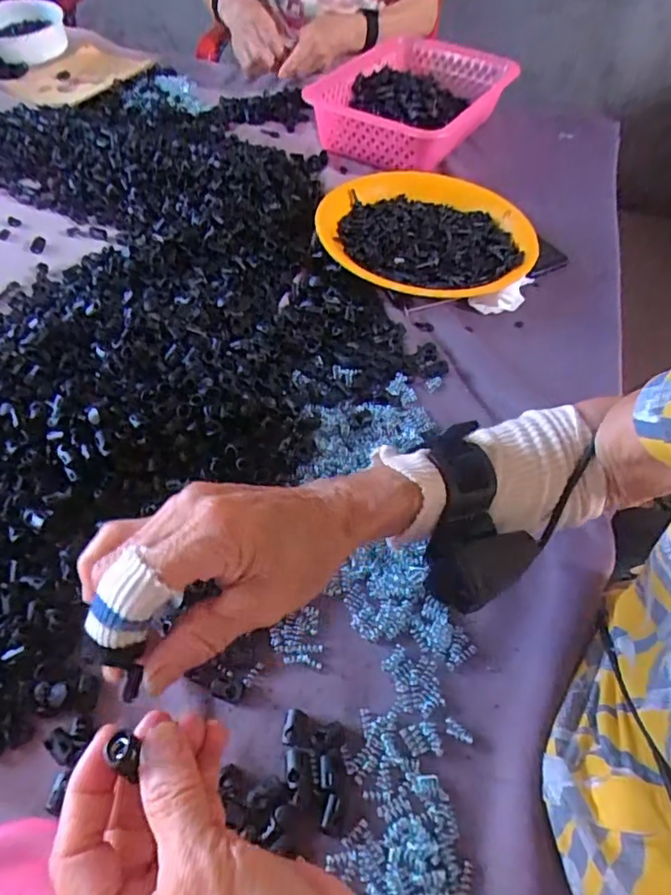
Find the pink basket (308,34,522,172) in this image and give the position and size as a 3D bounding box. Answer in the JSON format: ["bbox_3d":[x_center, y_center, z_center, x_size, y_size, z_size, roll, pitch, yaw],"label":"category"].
[{"bbox_3d":[0.113,-0.514,0.826,0.213,0.080,0.332,28,55,17],"label":"pink basket"}]

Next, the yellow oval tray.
[{"bbox_3d":[0.105,-0.244,0.641,0.240,0.037,0.237,17,53,9],"label":"yellow oval tray"}]

